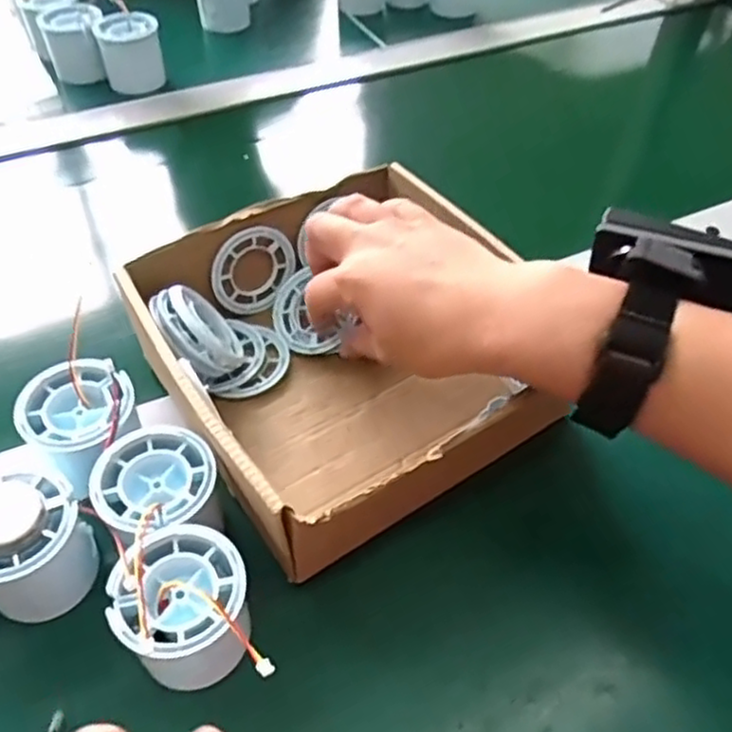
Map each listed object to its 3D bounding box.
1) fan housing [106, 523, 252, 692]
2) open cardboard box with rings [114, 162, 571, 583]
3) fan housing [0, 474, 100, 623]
[{"bbox_3d":[-0.077,0.108,0.305,0.055,0.056,0.057,-14,50,-14],"label":"fan housing"},{"bbox_3d":[-0.012,-0.011,0.409,0.199,0.077,0.195,-28,55,-24],"label":"open cardboard box with rings"},{"bbox_3d":[-0.155,0.083,0.321,0.049,0.050,0.050,1,48,-1],"label":"fan housing"}]

